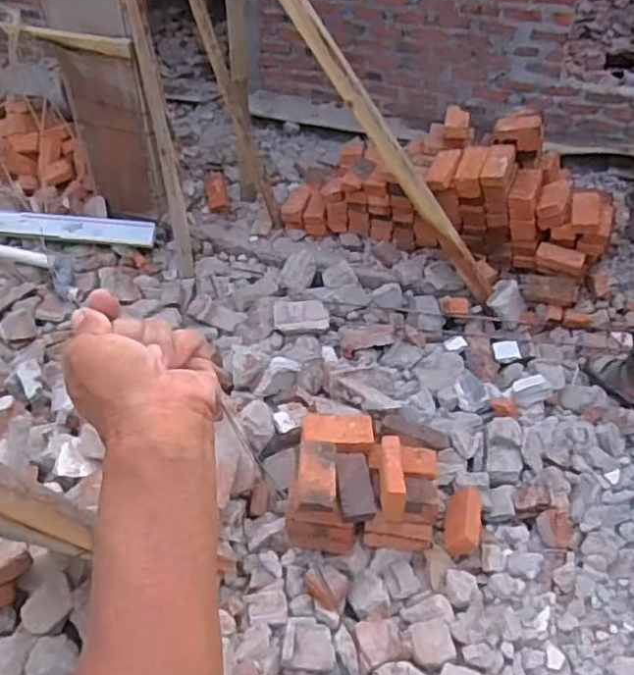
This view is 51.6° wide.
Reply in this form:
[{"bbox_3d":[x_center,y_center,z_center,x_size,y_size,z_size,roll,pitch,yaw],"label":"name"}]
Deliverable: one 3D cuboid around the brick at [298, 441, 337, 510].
[{"bbox_3d":[0.000,0.291,1.396,0.081,0.051,0.148,1,44,1],"label":"brick"}]

